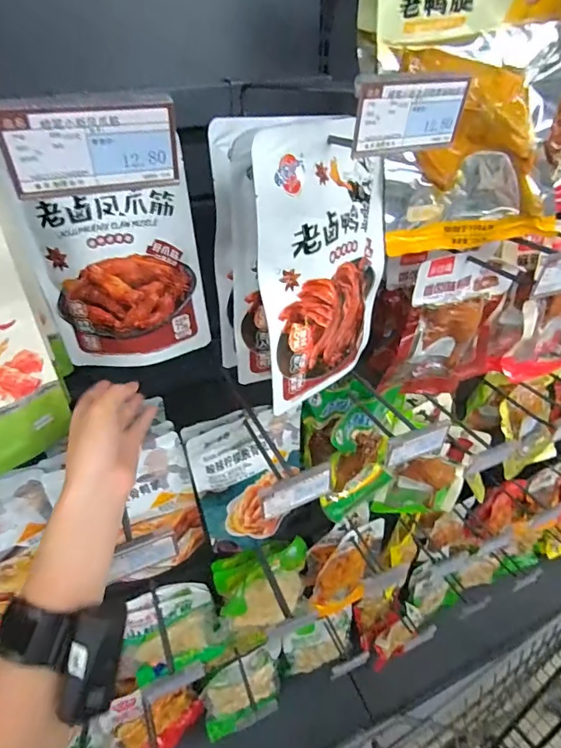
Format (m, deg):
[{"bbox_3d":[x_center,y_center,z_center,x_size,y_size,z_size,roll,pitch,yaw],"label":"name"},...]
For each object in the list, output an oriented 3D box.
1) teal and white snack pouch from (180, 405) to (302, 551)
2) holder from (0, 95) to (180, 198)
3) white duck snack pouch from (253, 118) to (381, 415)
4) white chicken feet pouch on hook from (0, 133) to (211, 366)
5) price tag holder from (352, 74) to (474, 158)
[{"bbox_3d":[-0.039,0.156,0.626,0.158,0.235,0.046,-15,39,-17],"label":"teal and white snack pouch"},{"bbox_3d":[-0.090,-0.110,0.216,0.079,0.039,0.008,-16,39,-19],"label":"holder"},{"bbox_3d":[0.044,-0.101,0.420,0.046,0.235,0.174,20,42,26],"label":"white duck snack pouch"},{"bbox_3d":[-0.161,-0.103,0.448,0.152,0.204,0.024,-10,38,-11],"label":"white chicken feet pouch on hook"},{"bbox_3d":[0.080,-0.160,0.275,0.077,0.042,0.007,-15,39,-17],"label":"price tag holder"}]

